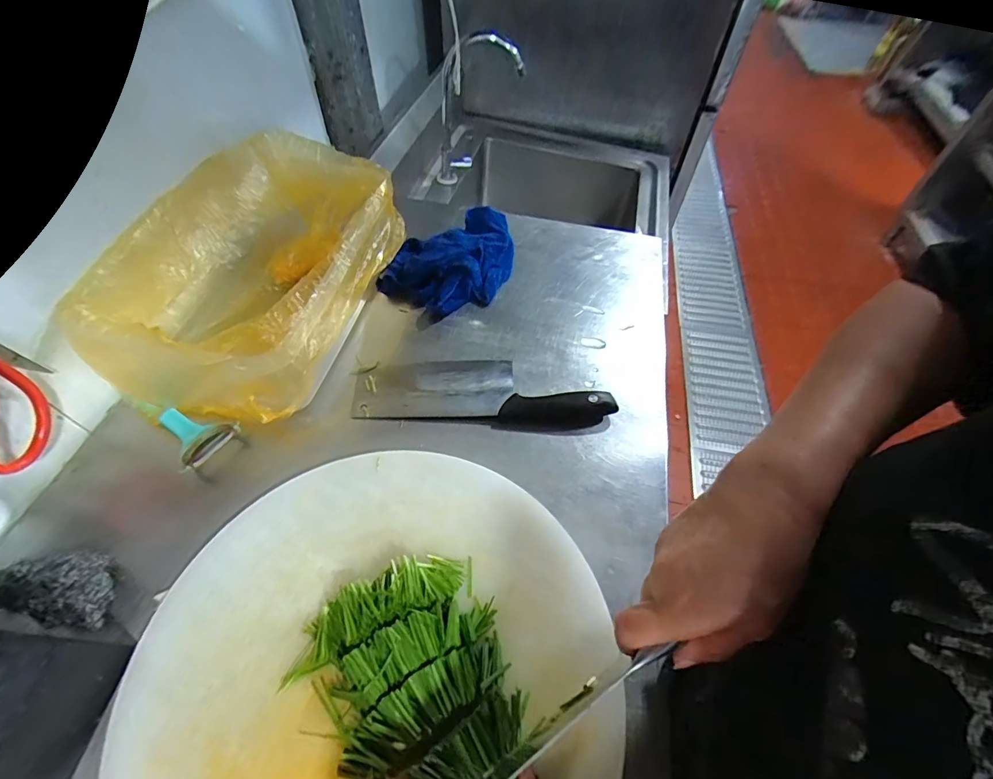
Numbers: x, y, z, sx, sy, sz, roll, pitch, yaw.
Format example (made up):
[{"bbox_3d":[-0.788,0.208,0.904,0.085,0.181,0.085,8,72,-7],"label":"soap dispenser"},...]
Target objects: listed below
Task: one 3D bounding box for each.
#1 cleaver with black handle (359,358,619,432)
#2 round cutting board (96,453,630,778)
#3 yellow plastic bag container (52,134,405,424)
[{"bbox_3d":[-0.015,-0.001,0.504,0.283,0.025,0.087,5,54,0],"label":"cleaver with black handle"},{"bbox_3d":[-0.093,0.212,0.347,0.356,0.017,0.345,2,54,-2],"label":"round cutting board"},{"bbox_3d":[-0.268,-0.134,0.522,0.238,0.123,0.354,16,55,8],"label":"yellow plastic bag container"}]

